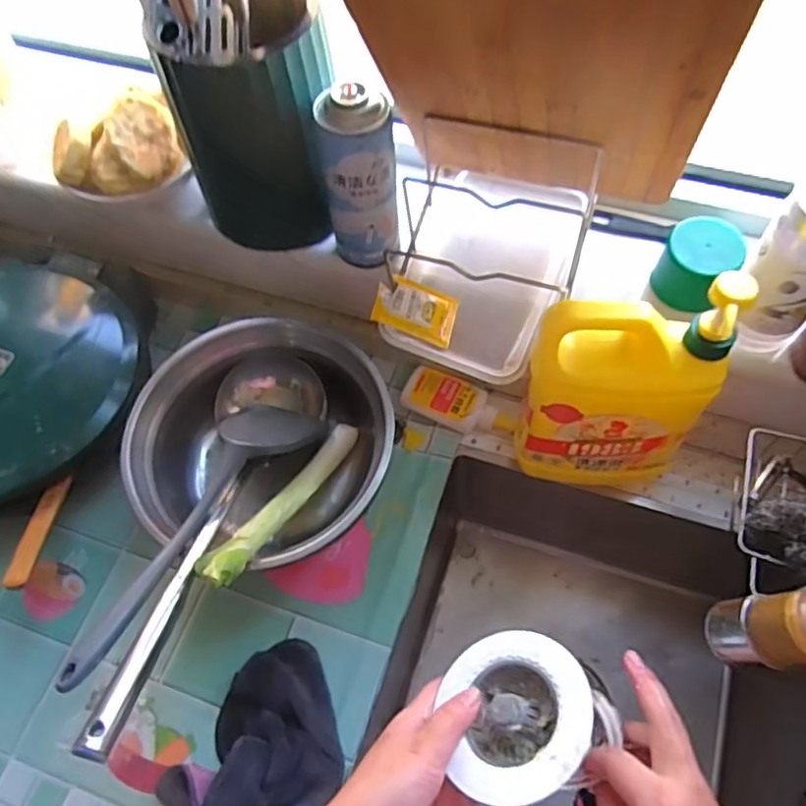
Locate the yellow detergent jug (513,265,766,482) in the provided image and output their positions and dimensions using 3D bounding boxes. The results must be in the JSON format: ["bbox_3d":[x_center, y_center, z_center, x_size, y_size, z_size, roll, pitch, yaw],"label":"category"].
[{"bbox_3d":[0.182,-0.009,0.560,0.149,0.248,0.079,-5,63,1],"label":"yellow detergent jug"}]

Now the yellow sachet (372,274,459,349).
[{"bbox_3d":[0.014,-0.088,0.604,0.079,0.011,0.059,21,62,-14],"label":"yellow sachet"}]

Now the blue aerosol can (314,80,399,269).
[{"bbox_3d":[-0.037,-0.197,0.585,0.068,0.167,0.052,-9,63,-1],"label":"blue aerosol can"}]

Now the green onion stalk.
[{"bbox_3d":[-0.108,0.087,0.591,0.033,0.034,0.219,23,36,14],"label":"green onion stalk"}]

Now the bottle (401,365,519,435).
[{"bbox_3d":[0.063,0.003,0.713,0.126,0.026,0.055,22,66,14],"label":"bottle"}]

